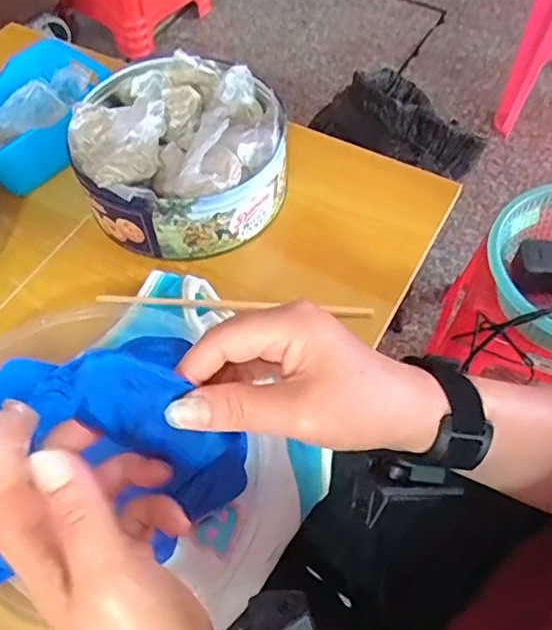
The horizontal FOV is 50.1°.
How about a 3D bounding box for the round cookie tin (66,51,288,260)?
[{"bbox_3d":[-0.086,-0.152,0.542,0.177,0.095,0.185,-1,58,1],"label":"round cookie tin"}]

